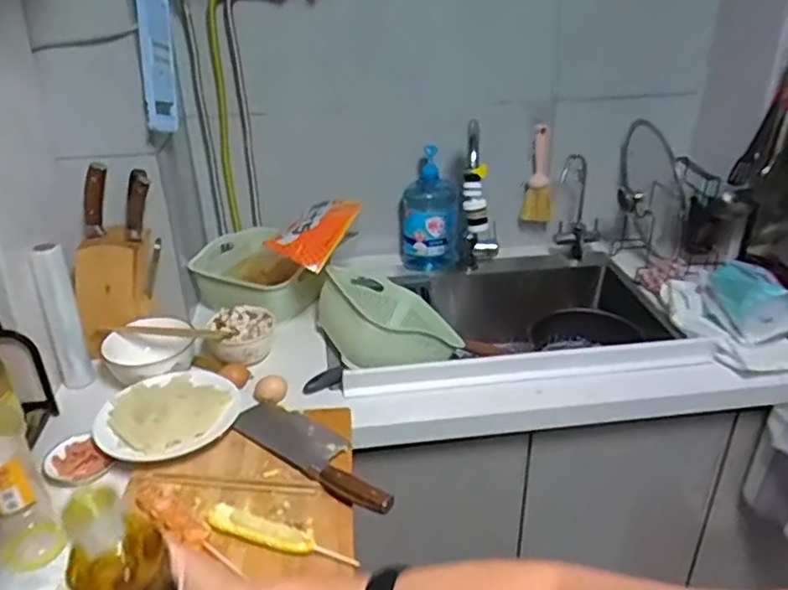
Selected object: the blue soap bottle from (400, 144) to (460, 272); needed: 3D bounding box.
[{"bbox_3d":[0.076,-0.174,1.418,0.121,0.262,0.088,-1,29,0],"label":"blue soap bottle"}]

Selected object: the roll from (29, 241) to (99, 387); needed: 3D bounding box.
[{"bbox_3d":[-0.526,0.031,1.058,0.049,0.241,0.051,-14,31,-22],"label":"roll"}]

